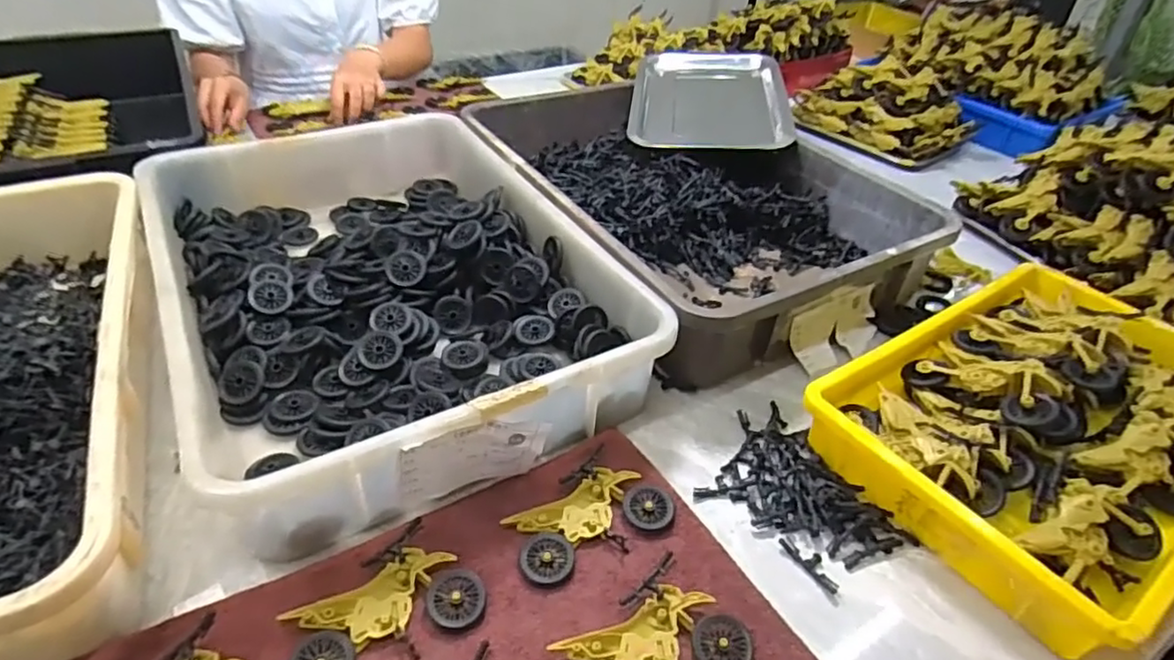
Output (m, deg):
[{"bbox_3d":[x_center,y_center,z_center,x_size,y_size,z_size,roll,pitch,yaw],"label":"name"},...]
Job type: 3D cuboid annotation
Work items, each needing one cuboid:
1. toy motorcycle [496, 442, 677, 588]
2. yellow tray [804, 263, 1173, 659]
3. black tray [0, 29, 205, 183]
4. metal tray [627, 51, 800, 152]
[{"bbox_3d":[-0.001,0.135,0.473,0.114,0.011,0.074,-25,47,-30],"label":"toy motorcycle"},{"bbox_3d":[0.389,0.071,0.540,0.367,0.073,0.240,-22,45,-28],"label":"yellow tray"},{"bbox_3d":[-0.695,-0.270,0.845,0.338,0.085,0.536,-16,43,-22],"label":"black tray"},{"bbox_3d":[0.174,-0.323,0.920,0.205,0.045,0.298,3,44,8],"label":"metal tray"}]

